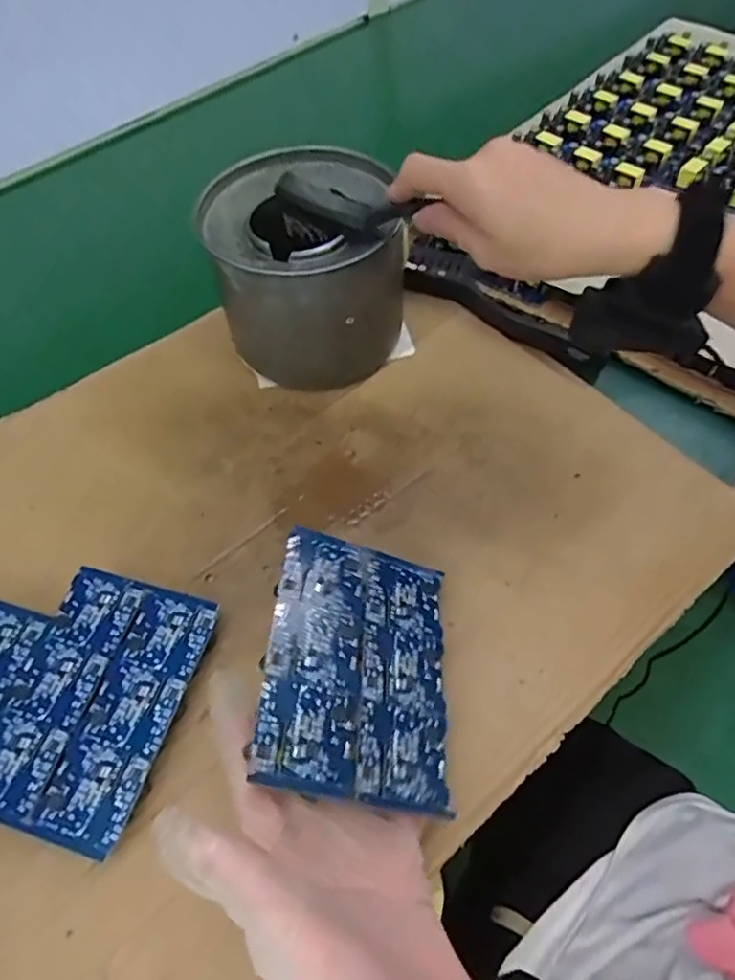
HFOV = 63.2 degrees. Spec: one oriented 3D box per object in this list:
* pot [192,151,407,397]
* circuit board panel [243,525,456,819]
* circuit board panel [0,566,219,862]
[{"bbox_3d":[-0.041,-0.159,0.441,0.129,0.109,0.135,6,59,7],"label":"pot"},{"bbox_3d":[-0.003,0.083,0.302,0.094,0.004,0.131,20,46,-16],"label":"circuit board panel"},{"bbox_3d":[-0.150,0.117,0.335,0.094,0.019,0.133,14,60,12],"label":"circuit board panel"}]

